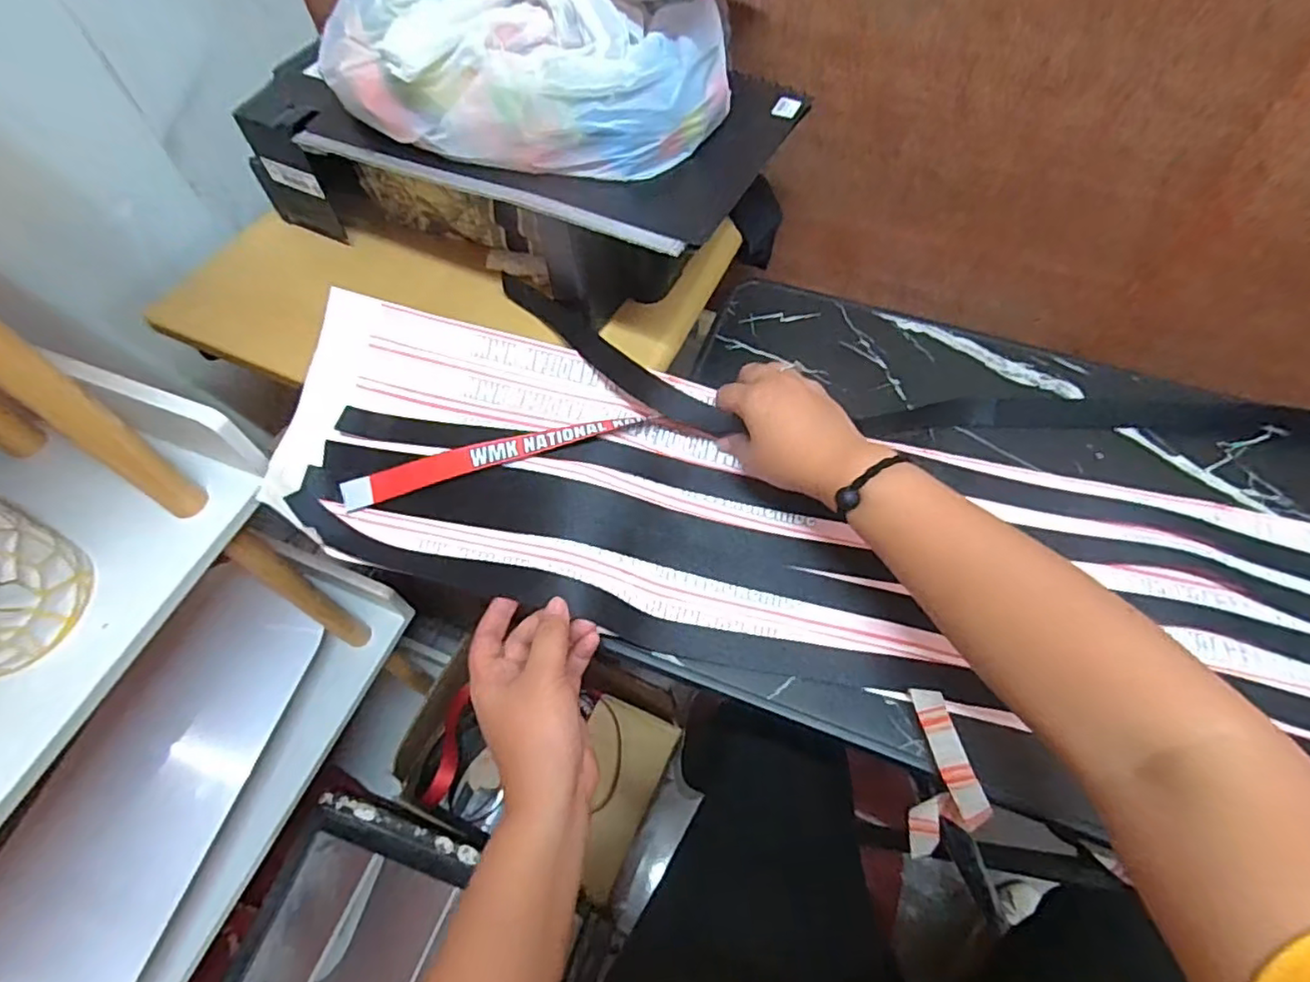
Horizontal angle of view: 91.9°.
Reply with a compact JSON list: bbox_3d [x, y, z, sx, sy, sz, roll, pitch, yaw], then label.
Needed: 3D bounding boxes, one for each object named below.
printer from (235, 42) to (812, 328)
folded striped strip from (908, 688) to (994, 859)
[{"bbox_3d":[-0.123,-0.293,0.576,0.440,0.123,0.245,23,63,15],"label":"printer"},{"bbox_3d":[0.185,0.184,0.402,0.038,0.032,0.108,-2,95,1],"label":"folded striped strip"}]

